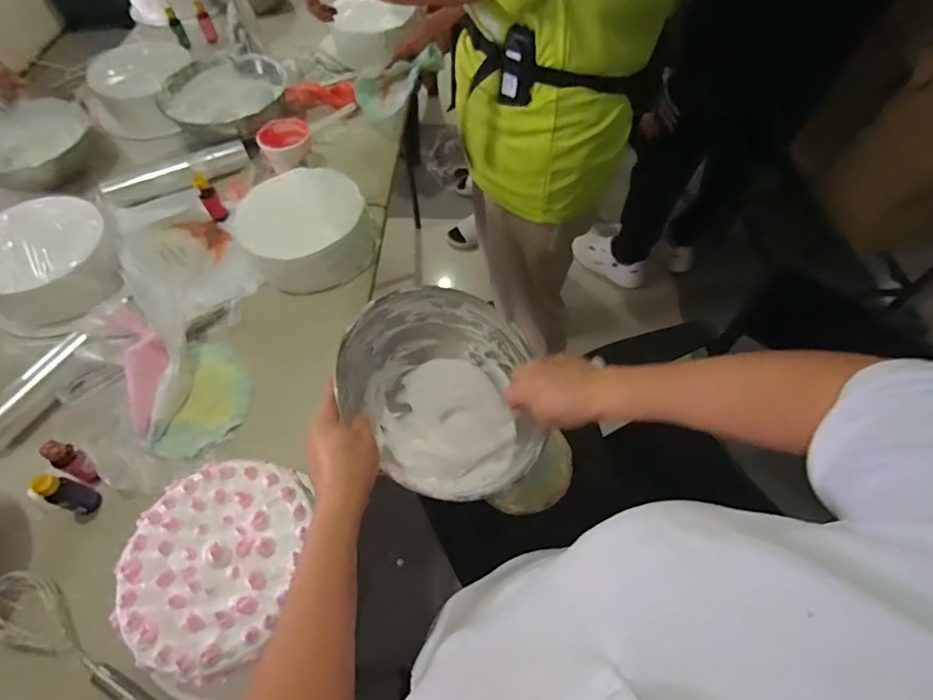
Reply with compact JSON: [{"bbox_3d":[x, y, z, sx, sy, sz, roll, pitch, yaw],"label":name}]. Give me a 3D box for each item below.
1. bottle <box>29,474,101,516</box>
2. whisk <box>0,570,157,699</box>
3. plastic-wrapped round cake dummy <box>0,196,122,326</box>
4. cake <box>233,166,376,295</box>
[{"bbox_3d":[-0.476,0.170,0.589,0.030,0.080,0.030,17,60,12],"label":"bottle"},{"bbox_3d":[-0.412,0.331,0.518,0.277,0.049,0.063,29,63,19],"label":"whisk"},{"bbox_3d":[-0.658,-0.142,0.781,0.196,0.075,0.224,-38,64,-20],"label":"plastic-wrapped round cake dummy"},{"bbox_3d":[-0.260,-0.196,0.803,0.197,0.088,0.203,-38,64,-20],"label":"cake"}]

